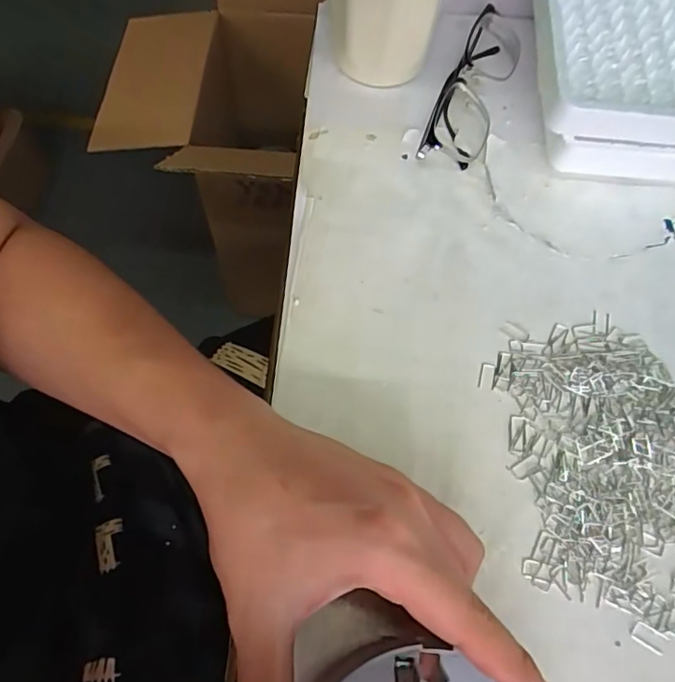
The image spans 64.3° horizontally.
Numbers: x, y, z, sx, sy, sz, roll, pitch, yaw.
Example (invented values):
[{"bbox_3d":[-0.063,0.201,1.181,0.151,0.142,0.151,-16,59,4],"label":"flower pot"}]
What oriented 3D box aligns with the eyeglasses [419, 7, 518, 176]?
[{"bbox_3d":[0.095,-0.175,0.373,0.039,0.026,0.148,21,66,7],"label":"eyeglasses"}]

